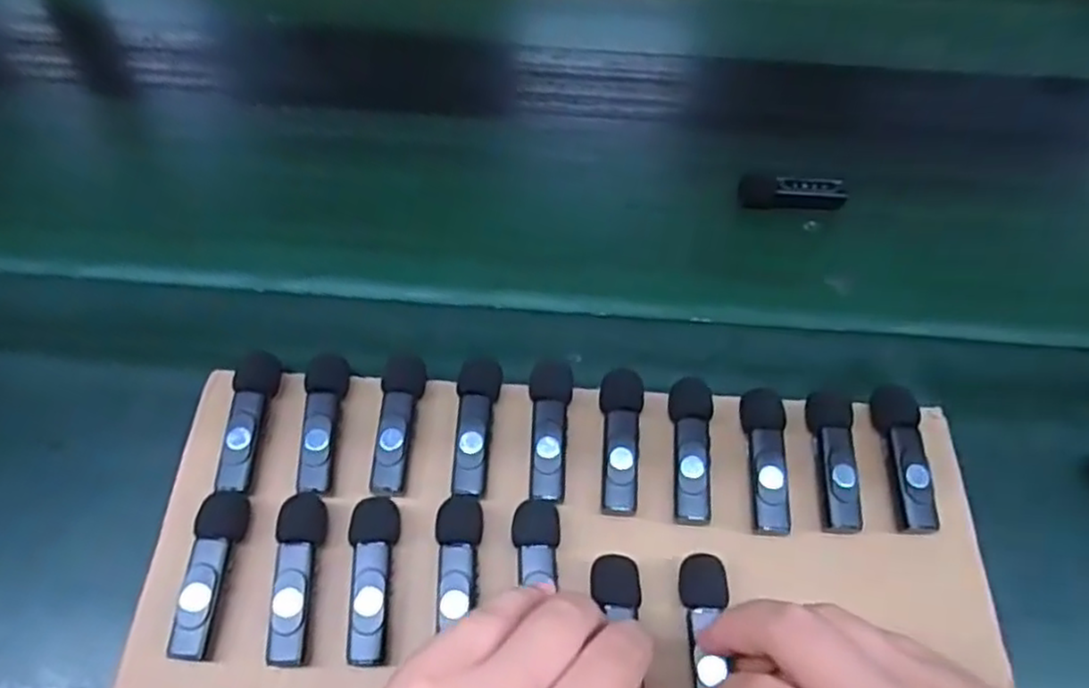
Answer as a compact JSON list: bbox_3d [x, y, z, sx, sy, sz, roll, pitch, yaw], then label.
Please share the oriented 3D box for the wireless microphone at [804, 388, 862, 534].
[{"bbox_3d":[0.128,0.050,0.313,0.018,0.011,0.062,3,64,2],"label":"wireless microphone"}]

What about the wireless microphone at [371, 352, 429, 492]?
[{"bbox_3d":[-0.065,0.034,0.319,0.016,0.011,0.065,3,62,2],"label":"wireless microphone"}]

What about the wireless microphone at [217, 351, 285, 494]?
[{"bbox_3d":[-0.132,0.034,0.318,0.017,0.012,0.064,2,62,1],"label":"wireless microphone"}]

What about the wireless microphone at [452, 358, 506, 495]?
[{"bbox_3d":[-0.031,0.036,0.320,0.018,0.011,0.064,3,62,2],"label":"wireless microphone"}]

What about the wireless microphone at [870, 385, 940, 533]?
[{"bbox_3d":[0.159,0.049,0.314,0.018,0.011,0.065,1,63,1],"label":"wireless microphone"}]

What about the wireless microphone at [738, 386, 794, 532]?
[{"bbox_3d":[0.098,0.050,0.312,0.018,0.010,0.063,2,64,2],"label":"wireless microphone"}]

